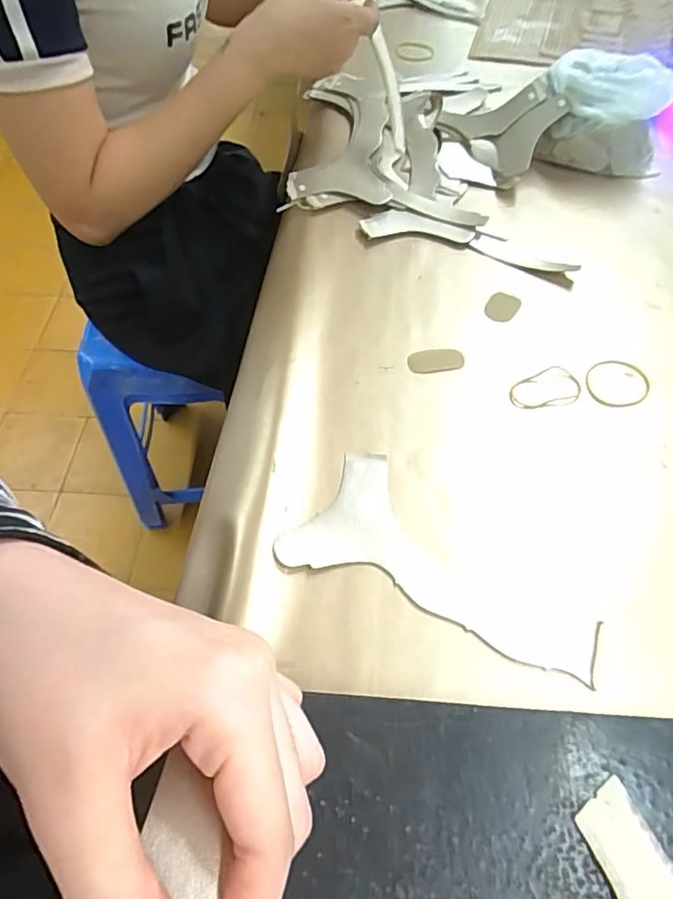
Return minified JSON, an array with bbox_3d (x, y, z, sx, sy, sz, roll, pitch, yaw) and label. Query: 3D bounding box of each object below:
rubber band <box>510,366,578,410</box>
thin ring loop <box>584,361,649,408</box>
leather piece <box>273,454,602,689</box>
[{"bbox_3d":[0.151,-0.042,0.405,0.052,0.006,0.031,-19,60,-10],"label":"rubber band"},{"bbox_3d":[0.204,-0.048,0.407,0.044,0.004,0.043,-1,58,1],"label":"thin ring loop"},{"bbox_3d":[0.066,0.067,0.339,0.184,0.005,0.084,23,62,15],"label":"leather piece"}]

